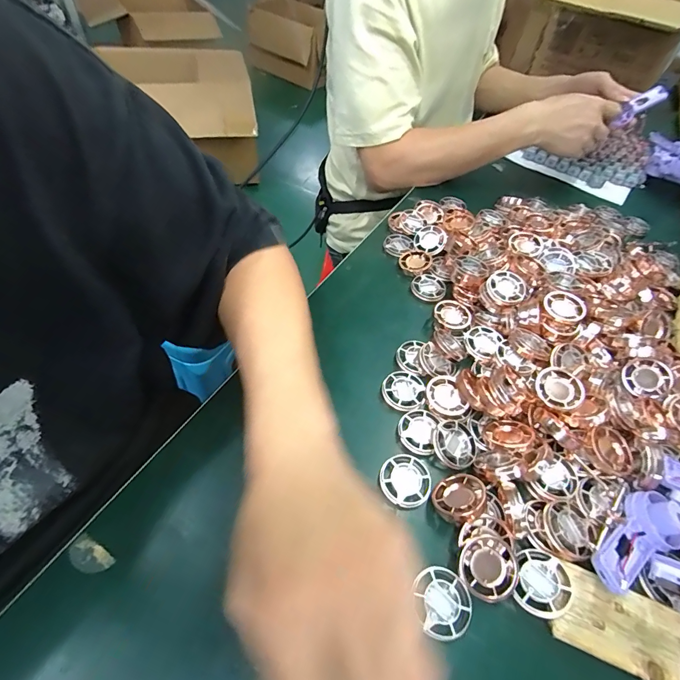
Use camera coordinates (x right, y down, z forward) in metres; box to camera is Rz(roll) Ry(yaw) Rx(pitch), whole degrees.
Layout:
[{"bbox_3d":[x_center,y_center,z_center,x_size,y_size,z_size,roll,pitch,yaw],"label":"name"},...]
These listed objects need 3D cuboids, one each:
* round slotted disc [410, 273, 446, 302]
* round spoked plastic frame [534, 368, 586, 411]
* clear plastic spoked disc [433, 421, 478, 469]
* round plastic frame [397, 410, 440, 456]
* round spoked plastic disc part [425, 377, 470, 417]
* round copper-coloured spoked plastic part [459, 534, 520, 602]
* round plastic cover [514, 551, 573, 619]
[{"bbox_3d":[0.102,-0.060,0.441,0.039,0.009,0.038,1,52,-2],"label":"round slotted disc"},{"bbox_3d":[0.190,0.043,0.332,0.037,0.010,0.039,5,52,-6],"label":"round spoked plastic frame"},{"bbox_3d":[0.095,0.085,0.313,0.035,0.009,0.038,5,52,-6],"label":"clear plastic spoked disc"},{"bbox_3d":[0.066,0.076,0.324,0.032,0.010,0.039,19,52,6],"label":"round plastic frame"},{"bbox_3d":[0.095,0.052,0.341,0.038,0.011,0.032,29,53,13],"label":"round spoked plastic disc part"},{"bbox_3d":[0.100,0.153,0.256,0.037,0.009,0.035,1,52,-2],"label":"round copper-coloured spoked plastic part"},{"bbox_3d":[0.136,0.164,0.255,0.034,0.010,0.039,8,49,24],"label":"round plastic cover"}]

